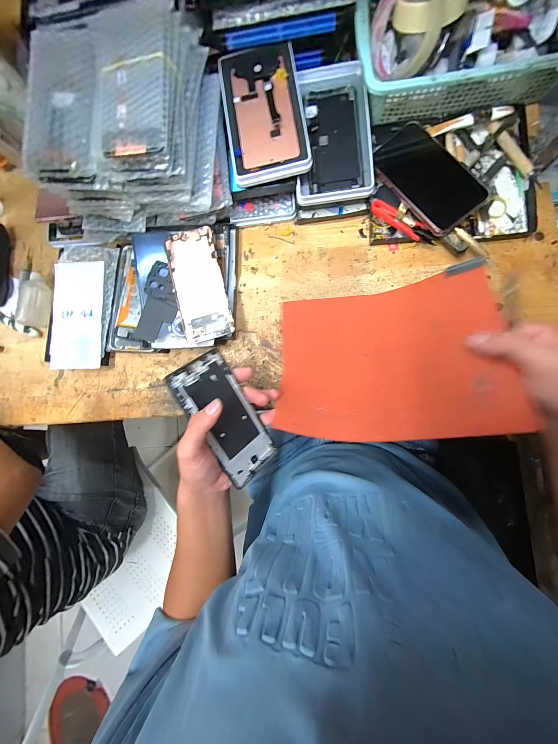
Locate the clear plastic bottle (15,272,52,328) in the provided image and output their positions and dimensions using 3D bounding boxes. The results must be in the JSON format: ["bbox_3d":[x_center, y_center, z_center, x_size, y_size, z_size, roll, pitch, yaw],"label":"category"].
[{"bbox_3d":[-0.402,-0.119,0.432,0.038,0.029,0.086,14,87,9],"label":"clear plastic bottle"}]

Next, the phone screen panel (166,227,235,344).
[{"bbox_3d":[-0.109,-0.120,0.358,0.067,0.006,0.150,-13,88,1],"label":"phone screen panel"}]

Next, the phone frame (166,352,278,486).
[{"bbox_3d":[-0.060,0.057,0.309,0.067,0.004,0.158,-38,108,-32],"label":"phone frame"}]

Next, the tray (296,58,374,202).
[{"bbox_3d":[0.071,-0.321,0.351,0.096,0.016,0.179,-4,90,5],"label":"tray"}]

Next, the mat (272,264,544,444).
[{"bbox_3d":[0.111,-0.018,0.309,0.237,0.031,0.192,-10,64,30],"label":"mat"}]

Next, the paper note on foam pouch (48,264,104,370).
[{"bbox_3d":[-0.314,-0.087,0.405,0.083,0.009,0.163,3,91,3],"label":"paper note on foam pouch"}]

